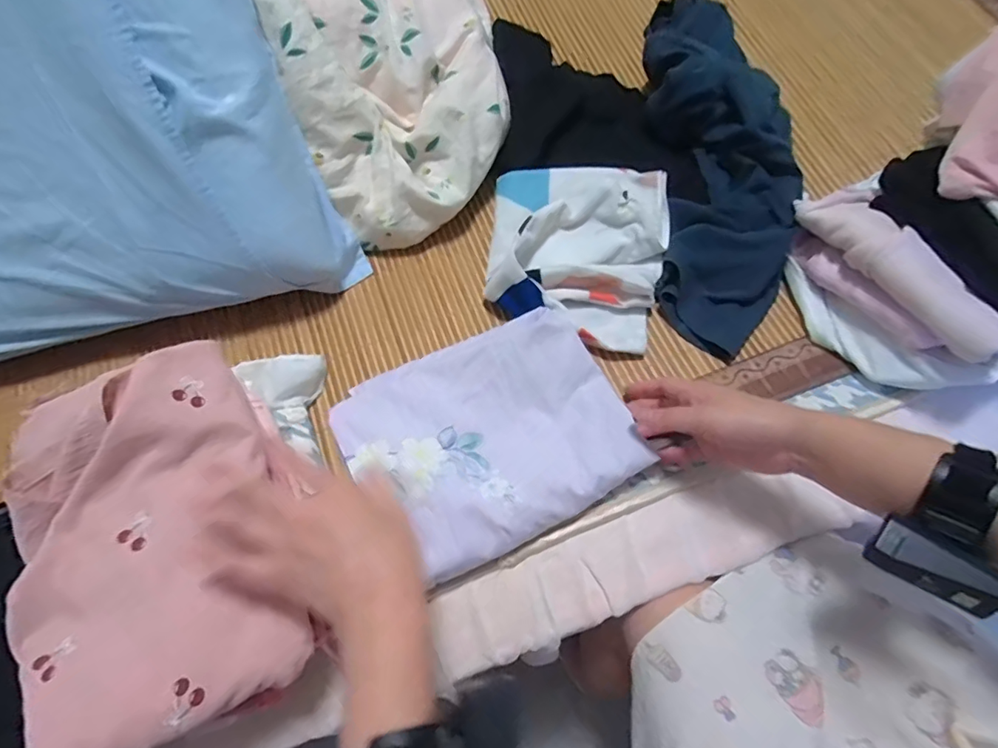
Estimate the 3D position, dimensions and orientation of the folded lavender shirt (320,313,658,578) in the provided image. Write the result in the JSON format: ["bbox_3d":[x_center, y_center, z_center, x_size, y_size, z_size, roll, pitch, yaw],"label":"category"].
[{"bbox_3d":[-0.010,0.053,0.494,0.250,0.038,0.204,-24,70,-8],"label":"folded lavender shirt"}]

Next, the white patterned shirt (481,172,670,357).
[{"bbox_3d":[0.085,-0.138,0.571,0.190,0.062,0.211,5,69,3],"label":"white patterned shirt"}]

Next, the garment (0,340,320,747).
[{"bbox_3d":[-0.253,0.113,0.381,0.196,0.053,0.278,-12,69,-4],"label":"garment"}]

